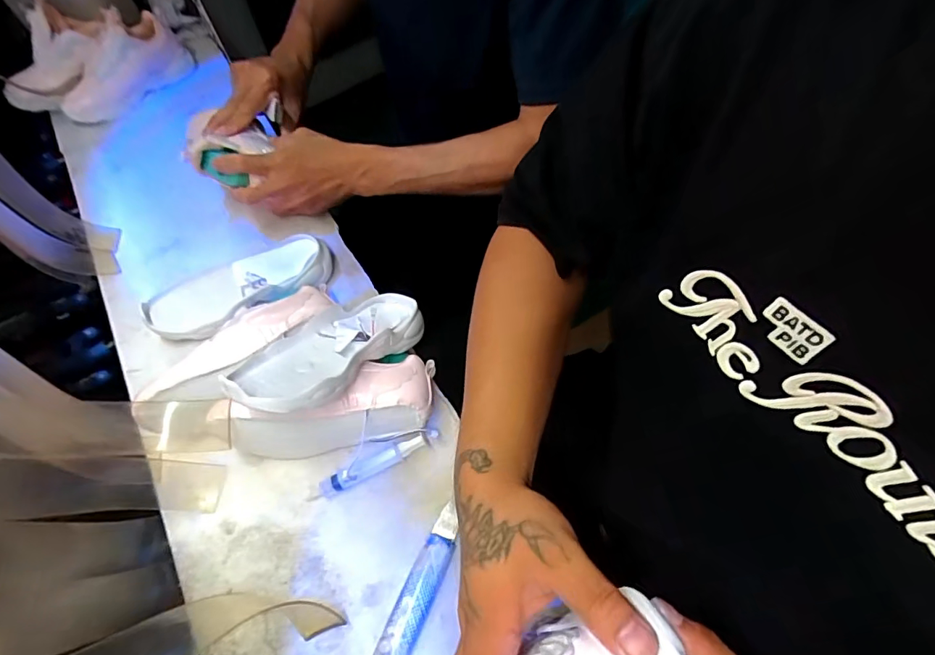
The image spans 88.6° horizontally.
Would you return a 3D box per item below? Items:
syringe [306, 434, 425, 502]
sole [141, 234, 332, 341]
[{"bbox_3d":[-0.098,0.136,0.471,0.118,0.018,0.024,-23,62,-10],"label":"syringe"},{"bbox_3d":[-0.266,-0.048,0.570,0.208,0.033,0.084,-21,62,-9],"label":"sole"}]

